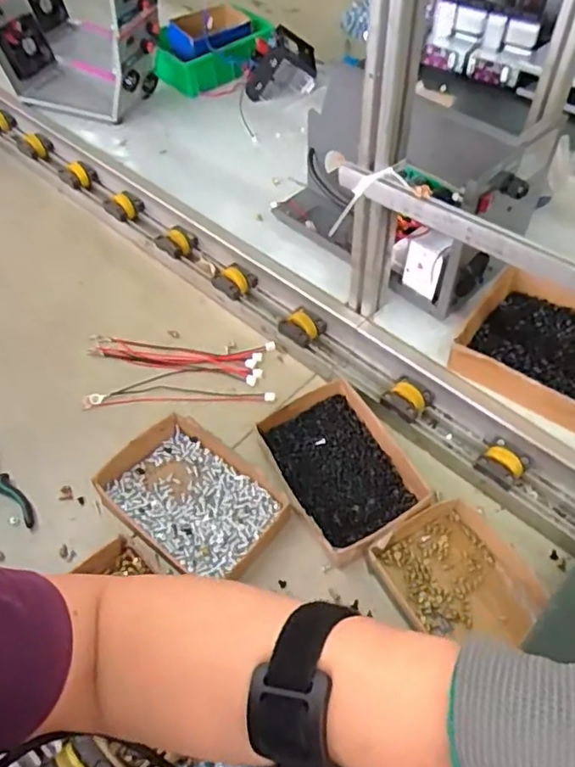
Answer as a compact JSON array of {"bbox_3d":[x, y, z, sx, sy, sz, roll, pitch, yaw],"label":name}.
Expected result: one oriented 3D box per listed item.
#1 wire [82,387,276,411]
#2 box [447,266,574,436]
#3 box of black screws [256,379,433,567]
[{"bbox_3d":[-0.160,0.017,0.882,0.280,0.006,0.033,-3,53,1],"label":"wire"},{"bbox_3d":[0.351,-0.046,0.776,0.227,0.051,0.203,32,61,23],"label":"box"},{"bbox_3d":[0.070,0.106,0.777,0.161,0.037,0.220,-28,57,-17],"label":"box of black screws"}]

